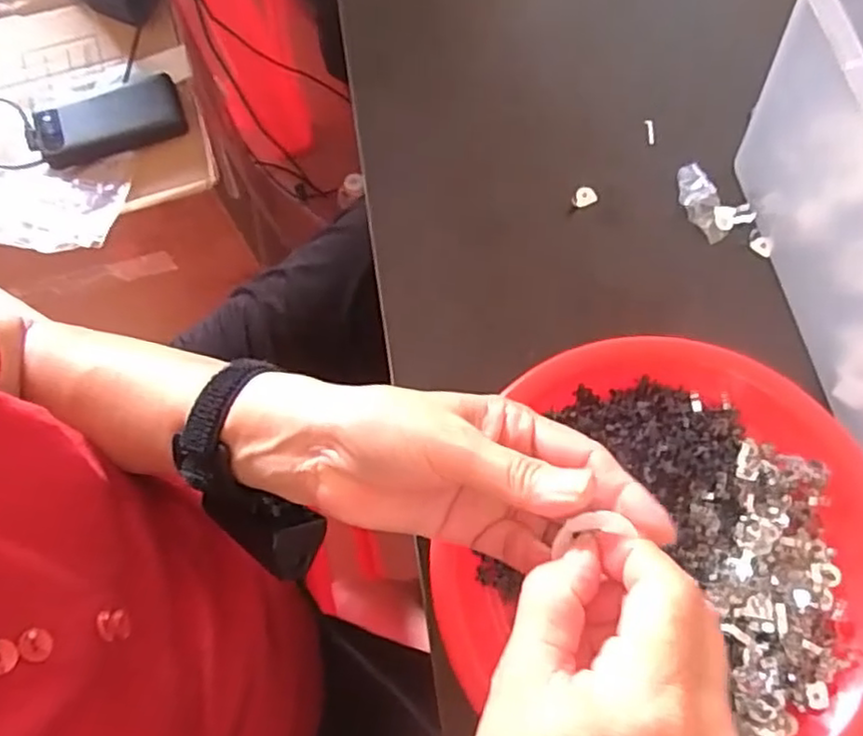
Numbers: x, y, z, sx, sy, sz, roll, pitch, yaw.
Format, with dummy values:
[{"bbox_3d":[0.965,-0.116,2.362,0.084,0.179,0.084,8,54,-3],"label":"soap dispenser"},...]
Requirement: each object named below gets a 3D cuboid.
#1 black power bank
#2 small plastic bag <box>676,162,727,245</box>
[{"bbox_3d":[-0.349,-0.266,0.725,0.151,0.033,0.063,-23,75,-4],"label":"black power bank"},{"bbox_3d":[0.165,-0.104,0.406,0.020,0.013,0.054,-14,75,-2],"label":"small plastic bag"}]

